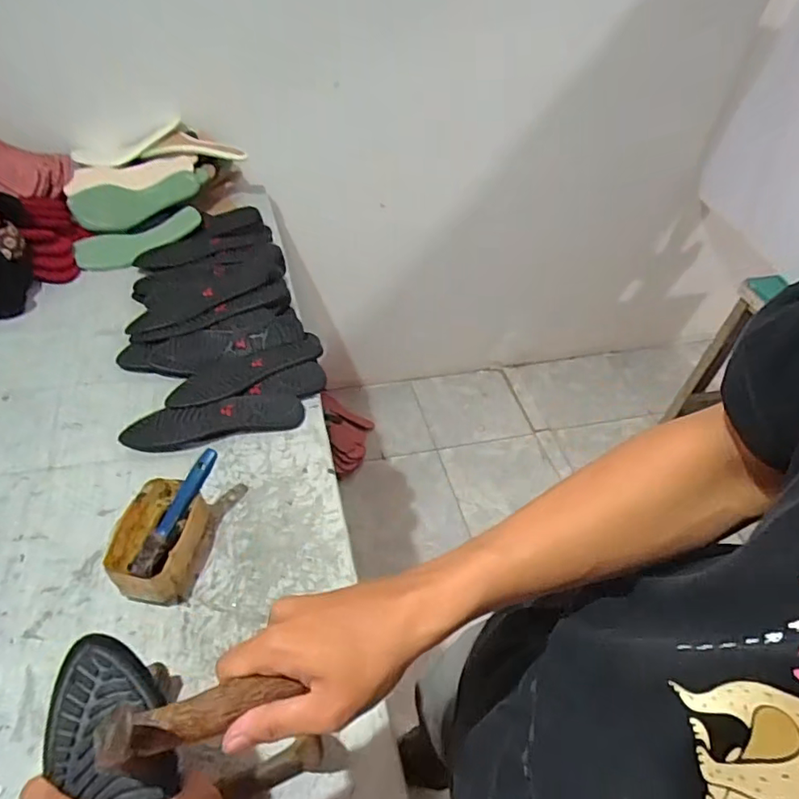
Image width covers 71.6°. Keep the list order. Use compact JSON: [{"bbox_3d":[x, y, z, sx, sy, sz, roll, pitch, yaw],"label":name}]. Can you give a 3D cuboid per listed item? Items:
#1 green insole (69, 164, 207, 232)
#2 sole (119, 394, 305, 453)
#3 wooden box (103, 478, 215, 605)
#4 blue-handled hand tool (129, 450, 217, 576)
[{"bbox_3d":[-0.492,-0.387,1.071,0.254,0.088,0.025,-20,12,-17],"label":"green insole"},{"bbox_3d":[-0.259,0.030,0.781,0.241,0.031,0.059,-9,49,-15],"label":"sole"},{"bbox_3d":[-0.275,0.162,0.642,0.080,0.066,0.128,10,47,2],"label":"wooden box"},{"bbox_3d":[-0.260,0.129,0.644,0.031,0.016,0.156,25,76,16],"label":"blue-handled hand tool"}]

